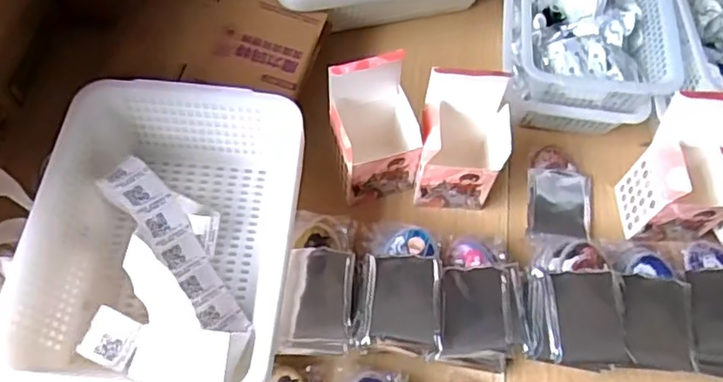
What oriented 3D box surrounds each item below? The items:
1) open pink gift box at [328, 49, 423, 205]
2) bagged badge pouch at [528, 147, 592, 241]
[{"bbox_3d":[0.017,-0.066,0.770,0.100,0.183,0.105,-16,62,-11],"label":"open pink gift box"},{"bbox_3d":[0.272,0.005,0.844,0.084,0.019,0.139,6,60,1],"label":"bagged badge pouch"}]

